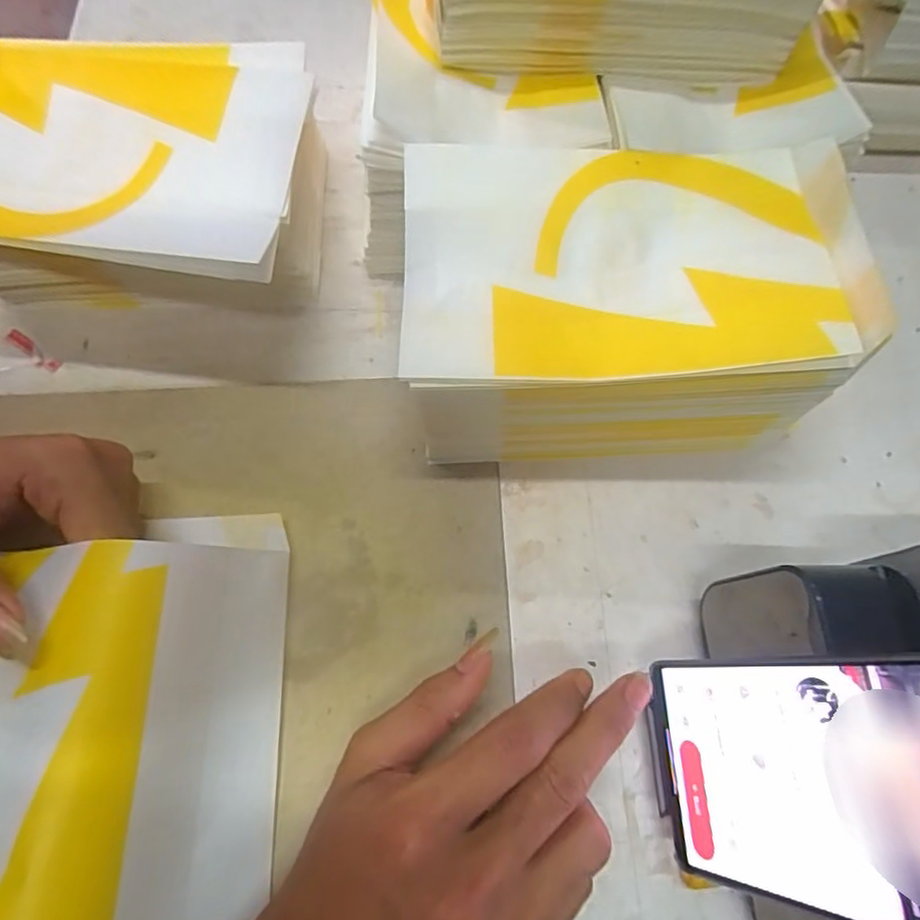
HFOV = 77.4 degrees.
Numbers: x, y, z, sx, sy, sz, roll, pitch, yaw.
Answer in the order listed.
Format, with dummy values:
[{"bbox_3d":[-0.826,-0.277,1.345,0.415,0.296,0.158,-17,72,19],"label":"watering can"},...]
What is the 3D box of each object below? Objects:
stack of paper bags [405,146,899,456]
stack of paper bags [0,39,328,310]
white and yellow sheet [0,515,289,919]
[{"bbox_3d":[0.069,-0.071,0.276,0.190,0.092,0.122,-2,70,0],"label":"stack of paper bags"},{"bbox_3d":[-0.167,-0.135,0.300,0.184,0.089,0.138,3,69,0],"label":"stack of paper bags"},{"bbox_3d":[-0.147,0.114,0.218,0.141,0.064,0.190,2,70,1],"label":"white and yellow sheet"}]

